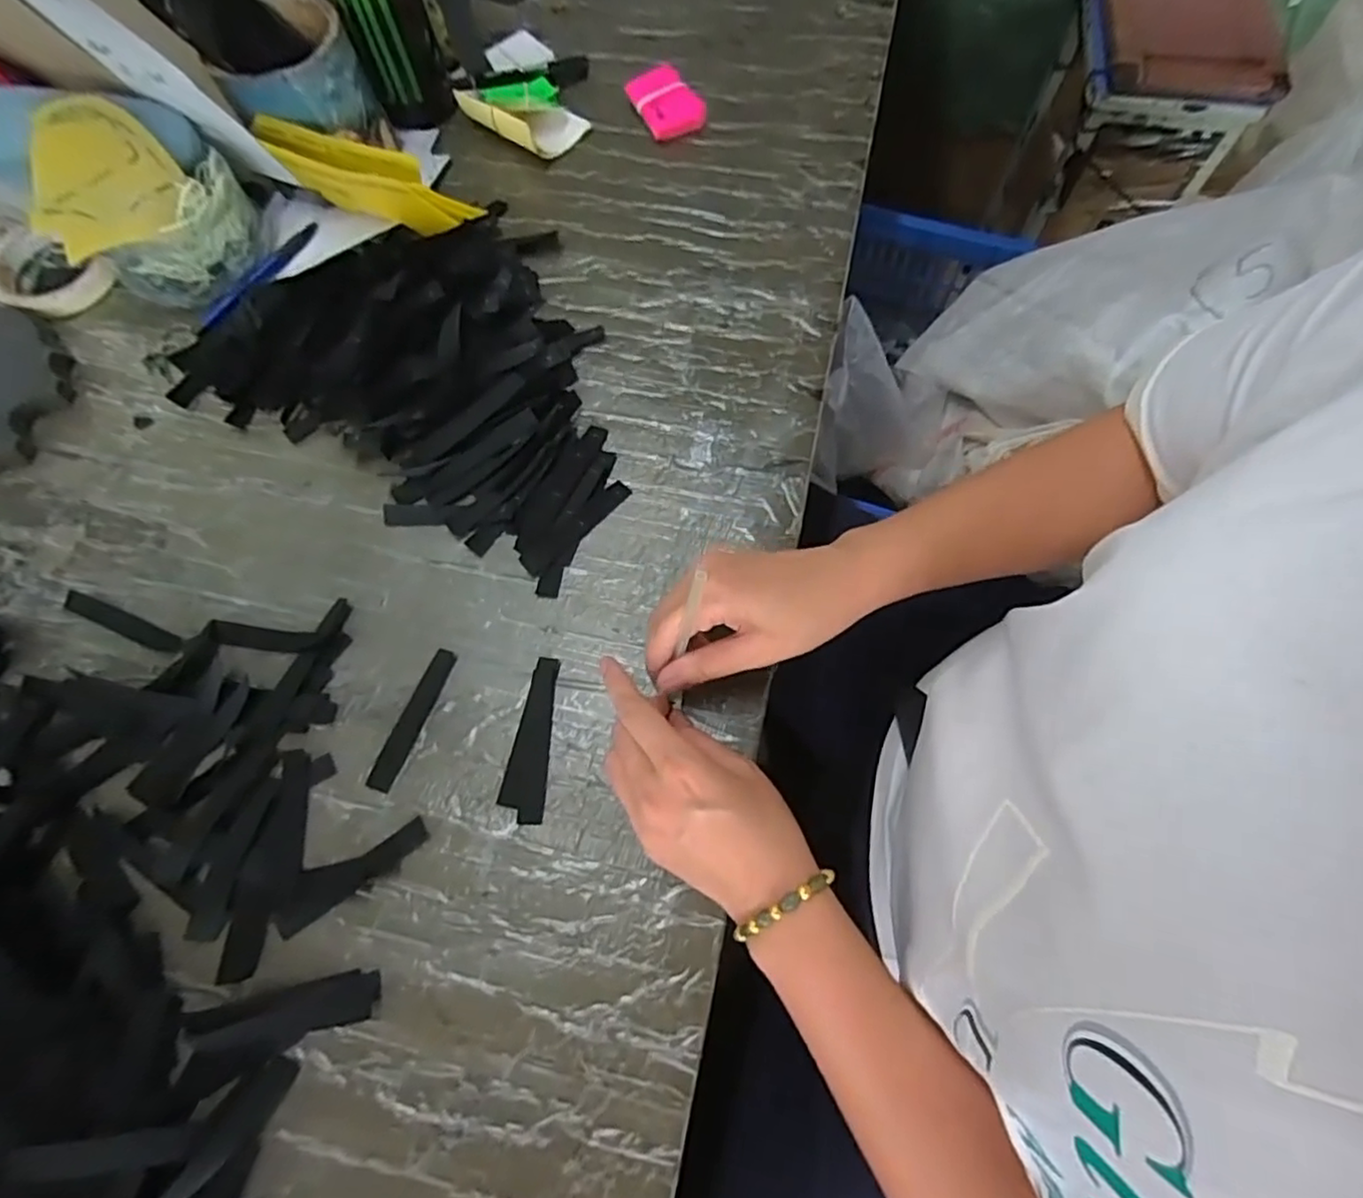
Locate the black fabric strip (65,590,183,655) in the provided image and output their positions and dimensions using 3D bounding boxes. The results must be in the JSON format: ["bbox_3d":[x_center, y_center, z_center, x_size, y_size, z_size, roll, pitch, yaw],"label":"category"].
[{"bbox_3d":[-0.374,0.016,0.428,0.094,0.004,0.013,21,71,9],"label":"black fabric strip"}]

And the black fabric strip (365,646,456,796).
[{"bbox_3d":[-0.168,0.074,0.402,0.016,0.004,0.091,20,71,9],"label":"black fabric strip"}]

